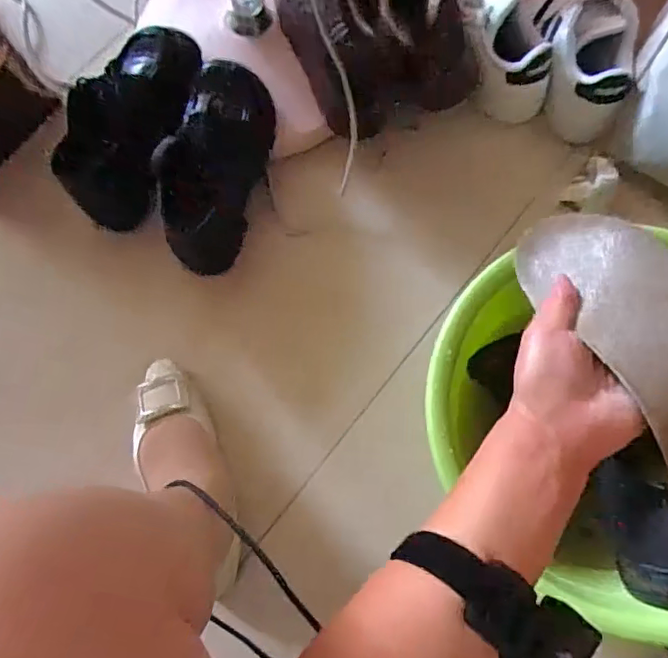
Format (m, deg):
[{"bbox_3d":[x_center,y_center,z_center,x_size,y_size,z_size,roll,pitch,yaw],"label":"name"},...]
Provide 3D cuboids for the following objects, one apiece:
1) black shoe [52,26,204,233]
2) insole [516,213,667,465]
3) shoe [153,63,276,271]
[{"bbox_3d":[-0.245,-0.254,0.692,0.089,0.108,0.246,20,75,7],"label":"black shoe"},{"bbox_3d":[0.203,0.023,0.358,0.075,0.052,0.246,-22,69,-5],"label":"insole"},{"bbox_3d":[-0.139,-0.199,0.673,0.095,0.111,0.247,14,74,6],"label":"shoe"}]

